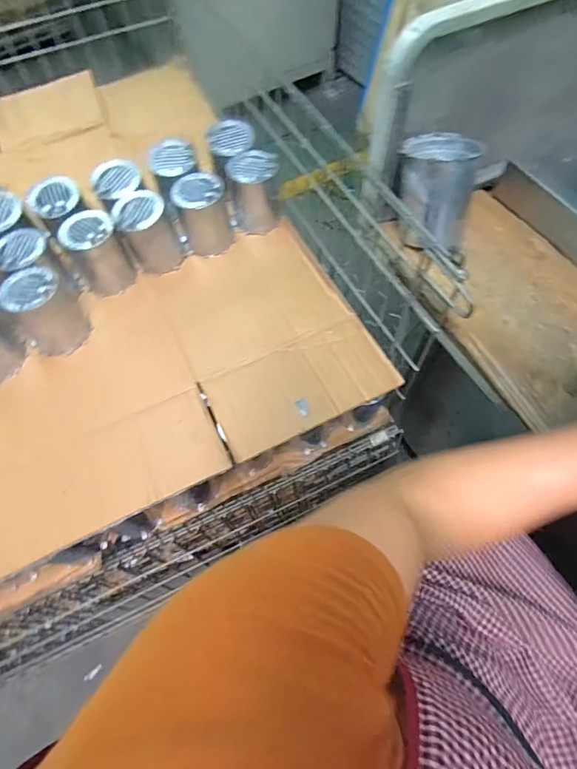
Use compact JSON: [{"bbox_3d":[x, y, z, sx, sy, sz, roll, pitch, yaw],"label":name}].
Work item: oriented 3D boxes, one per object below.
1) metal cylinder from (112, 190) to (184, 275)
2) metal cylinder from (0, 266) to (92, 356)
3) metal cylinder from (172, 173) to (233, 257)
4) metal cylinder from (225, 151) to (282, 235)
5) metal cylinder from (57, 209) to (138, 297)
[{"bbox_3d":[-0.250,-0.272,0.762,0.089,0.121,0.082,-23,65,-9],"label":"metal cylinder"},{"bbox_3d":[-0.391,-0.119,0.681,0.094,0.121,0.088,-39,68,-16],"label":"metal cylinder"},{"bbox_3d":[-0.153,-0.309,0.774,0.089,0.130,0.086,-18,64,-6],"label":"metal cylinder"},{"bbox_3d":[-0.062,-0.357,0.786,0.093,0.117,0.087,-7,63,-1],"label":"metal cylinder"},{"bbox_3d":[-0.333,-0.226,0.750,0.091,0.127,0.074,-34,67,-14],"label":"metal cylinder"}]

